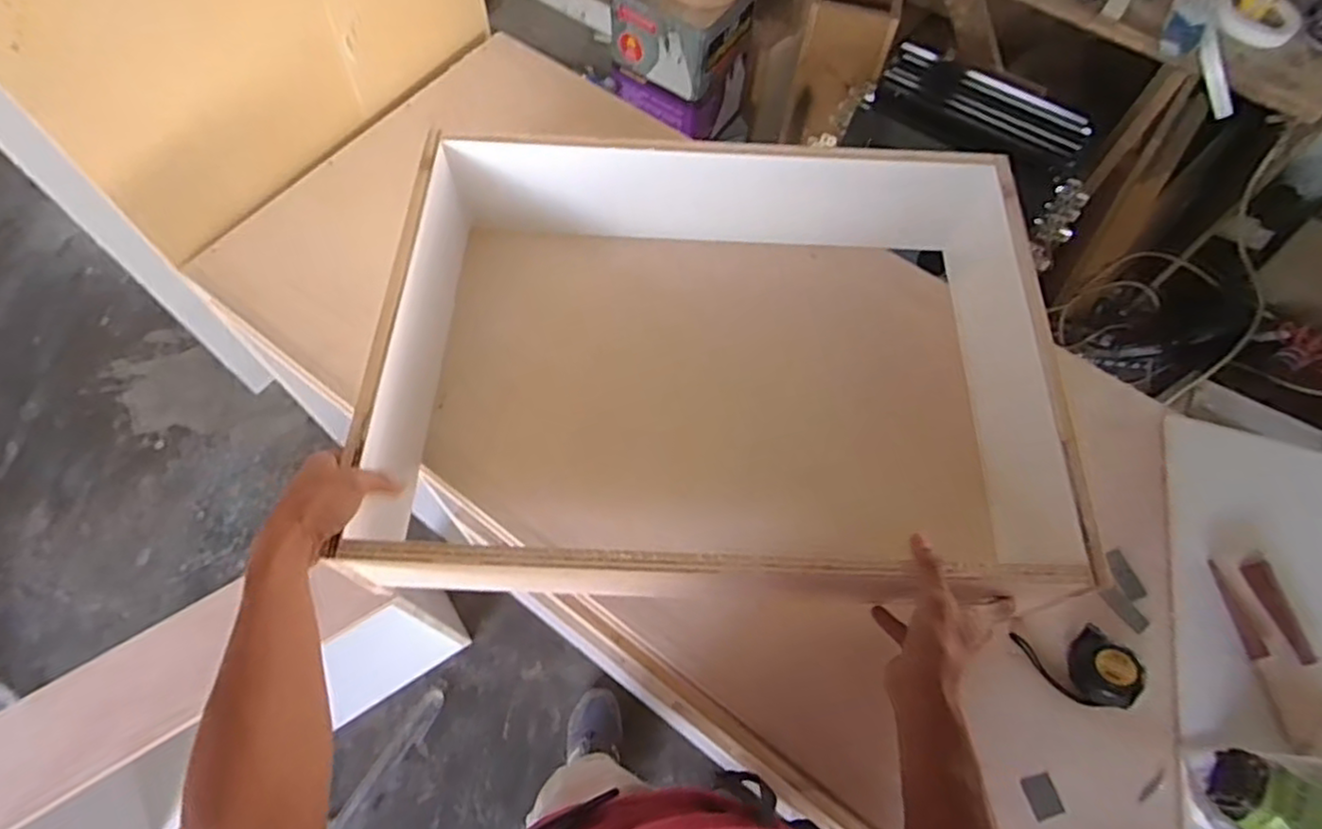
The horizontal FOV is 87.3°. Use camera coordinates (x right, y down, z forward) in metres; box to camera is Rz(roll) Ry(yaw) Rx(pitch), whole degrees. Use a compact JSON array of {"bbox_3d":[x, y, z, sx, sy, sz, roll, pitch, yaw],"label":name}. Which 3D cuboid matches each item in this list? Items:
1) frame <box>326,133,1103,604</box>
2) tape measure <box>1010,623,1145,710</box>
[{"bbox_3d":[0.055,-0.068,0.764,0.648,0.186,0.536,3,64,0],"label":"frame"},{"bbox_3d":[0.407,0.244,0.671,0.091,0.053,0.075,-3,64,-3],"label":"tape measure"}]

